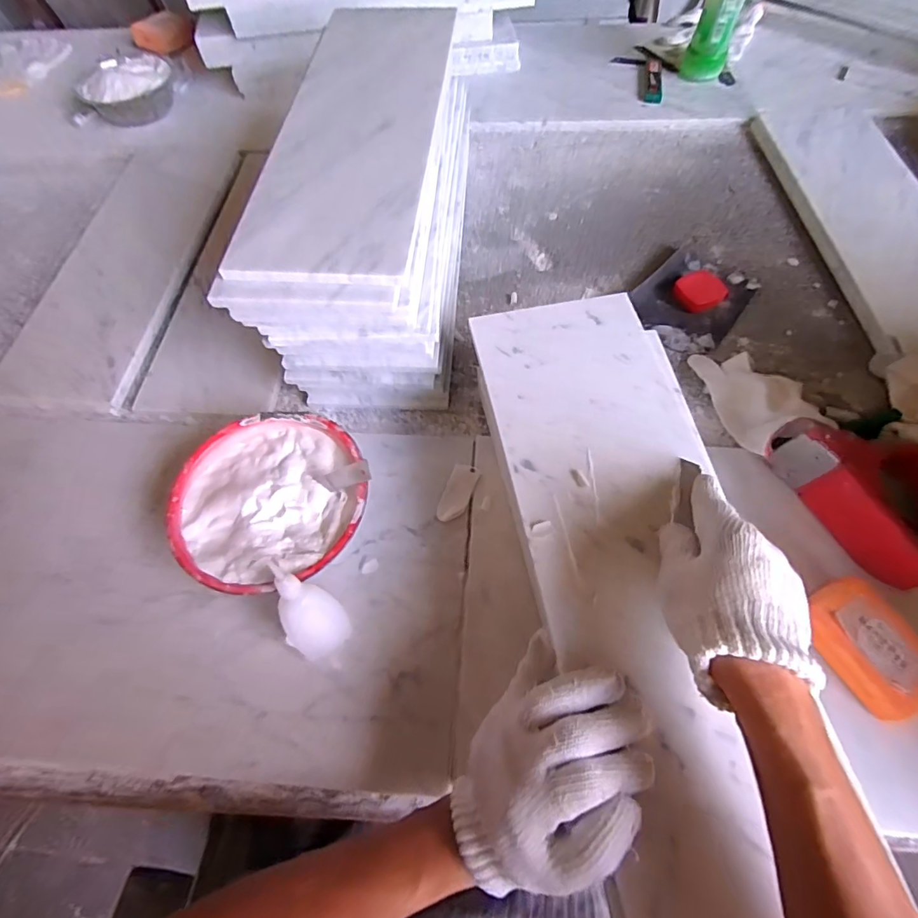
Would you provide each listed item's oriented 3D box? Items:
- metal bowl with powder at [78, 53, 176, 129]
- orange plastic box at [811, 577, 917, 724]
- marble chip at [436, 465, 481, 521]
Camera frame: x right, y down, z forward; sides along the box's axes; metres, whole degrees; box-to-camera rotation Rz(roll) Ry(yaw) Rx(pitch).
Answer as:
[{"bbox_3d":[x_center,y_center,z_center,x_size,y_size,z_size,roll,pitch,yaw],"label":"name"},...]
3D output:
[{"bbox_3d":[-0.510,-0.570,0.756,0.138,0.049,0.117,-27,63,-12],"label":"metal bowl with powder"},{"bbox_3d":[0.317,0.144,0.374,0.062,0.024,0.096,-24,63,-10],"label":"orange plastic box"},{"bbox_3d":[-0.001,0.032,0.456,0.025,0.005,0.057,19,63,12],"label":"marble chip"}]

